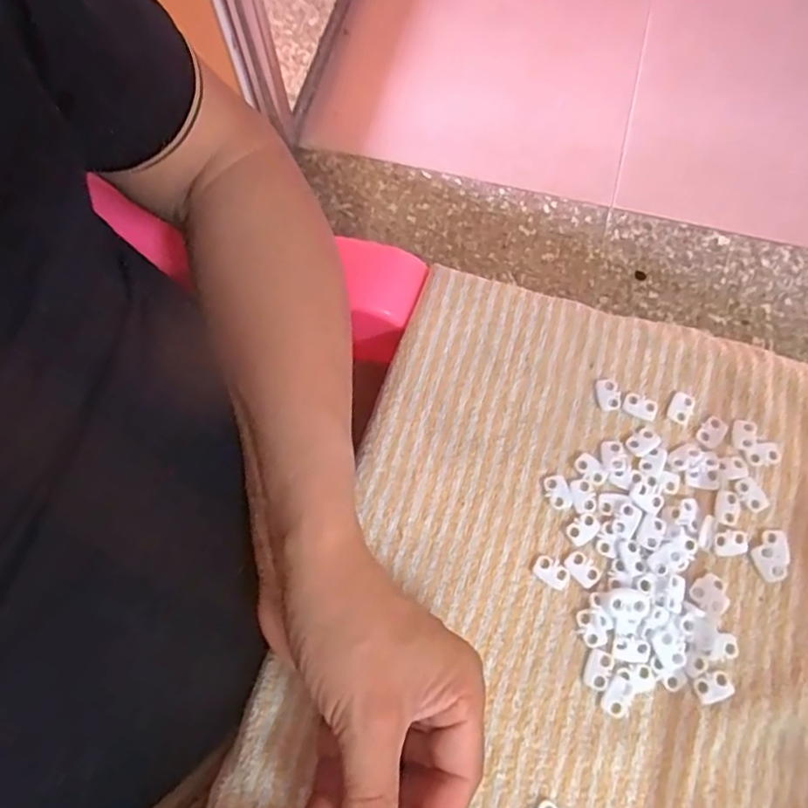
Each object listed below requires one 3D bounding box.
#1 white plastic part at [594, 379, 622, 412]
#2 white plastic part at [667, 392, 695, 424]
[{"bbox_3d":[0.116,-0.006,0.354,0.013,0.004,0.018,-5,73,-1],"label":"white plastic part"},{"bbox_3d":[0.156,0.002,0.352,0.013,0.004,0.018,23,75,7],"label":"white plastic part"}]

